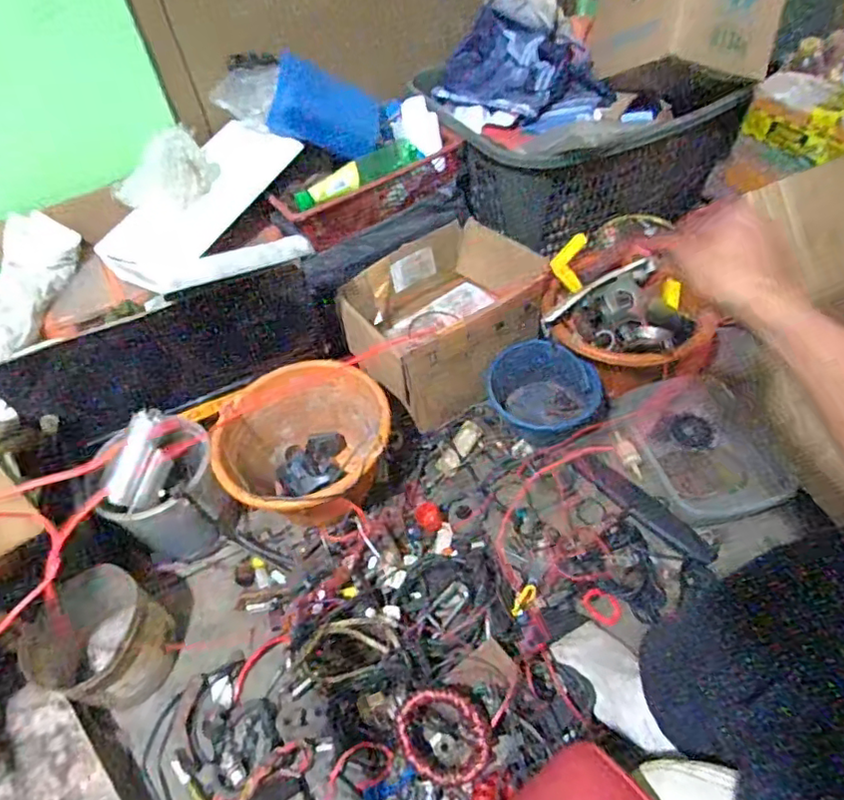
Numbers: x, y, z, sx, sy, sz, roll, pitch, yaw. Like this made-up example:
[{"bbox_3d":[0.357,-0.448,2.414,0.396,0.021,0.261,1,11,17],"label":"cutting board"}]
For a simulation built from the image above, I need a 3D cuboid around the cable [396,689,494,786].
[{"bbox_3d":[0.025,0.366,0.647,0.099,0.054,0.094,-17,50,-8],"label":"cable"}]

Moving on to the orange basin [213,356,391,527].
[{"bbox_3d":[-0.176,0.079,0.899,0.245,0.156,0.242,-3,50,4],"label":"orange basin"}]

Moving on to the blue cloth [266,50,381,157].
[{"bbox_3d":[-0.155,-0.475,0.969,0.175,0.115,0.022,14,14,-21],"label":"blue cloth"}]

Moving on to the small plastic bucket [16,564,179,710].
[{"bbox_3d":[-0.421,0.326,0.778,0.166,0.113,0.151,-3,50,4],"label":"small plastic bucket"}]

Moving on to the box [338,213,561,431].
[{"bbox_3d":[0.042,-0.139,1.015,0.324,0.158,0.254,-33,54,-20],"label":"box"}]

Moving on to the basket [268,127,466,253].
[{"bbox_3d":[-0.073,-0.358,1.005,0.339,0.072,0.096,-27,52,-16],"label":"basket"}]

